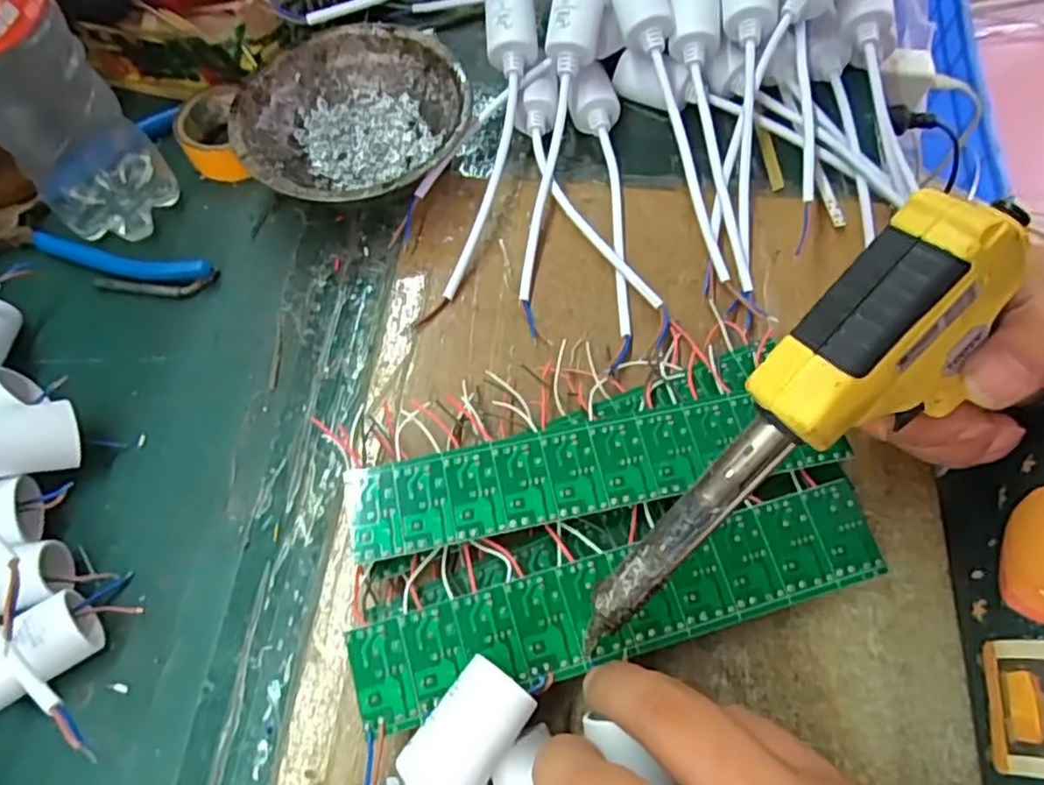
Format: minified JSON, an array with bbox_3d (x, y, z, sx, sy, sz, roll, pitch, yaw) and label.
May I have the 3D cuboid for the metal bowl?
[{"bbox_3d":[-0.091,-0.145,0.388,0.121,0.041,0.124,-1,63,2],"label":"metal bowl"}]

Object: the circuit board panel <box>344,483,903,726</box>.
[{"bbox_3d":[0.038,0.079,0.263,0.201,0.004,0.039,-16,72,-7],"label":"circuit board panel"}]

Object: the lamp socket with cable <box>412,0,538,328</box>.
[{"bbox_3d":[-0.019,-0.128,0.376,0.030,0.038,0.195,10,86,7],"label":"lamp socket with cable"}]

